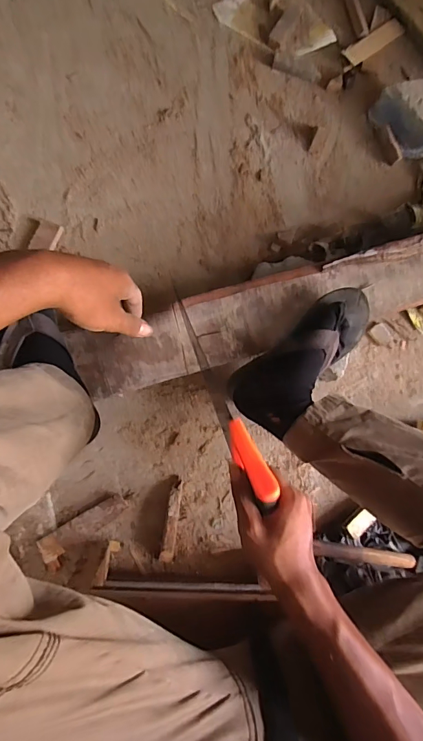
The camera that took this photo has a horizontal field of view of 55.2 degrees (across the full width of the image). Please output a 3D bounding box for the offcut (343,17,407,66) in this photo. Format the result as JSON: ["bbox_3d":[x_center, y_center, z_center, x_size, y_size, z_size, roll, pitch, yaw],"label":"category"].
[{"bbox_3d":[0.352,-0.708,0.870,0.160,0.008,0.043,-38,89,-8],"label":"offcut"}]

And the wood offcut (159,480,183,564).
[{"bbox_3d":[-0.066,0.262,0.692,0.024,0.025,0.132,10,83,-5],"label":"wood offcut"}]

